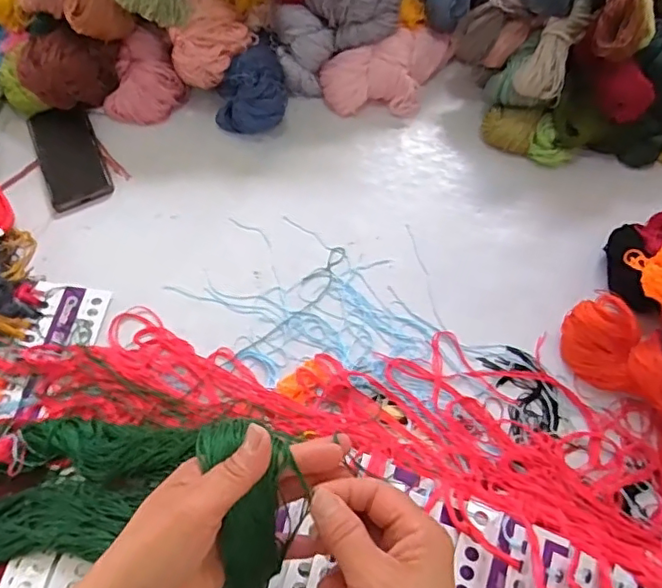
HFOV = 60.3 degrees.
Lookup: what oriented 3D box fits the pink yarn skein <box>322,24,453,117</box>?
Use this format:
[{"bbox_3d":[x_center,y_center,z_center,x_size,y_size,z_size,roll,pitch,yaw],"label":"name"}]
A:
[{"bbox_3d":[0.083,-0.284,0.730,0.181,0.065,0.094,-21,64,-7],"label":"pink yarn skein"}]

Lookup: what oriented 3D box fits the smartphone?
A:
[{"bbox_3d":[-0.335,-0.173,0.726,0.079,0.017,0.155,-23,65,-9],"label":"smartphone"}]

